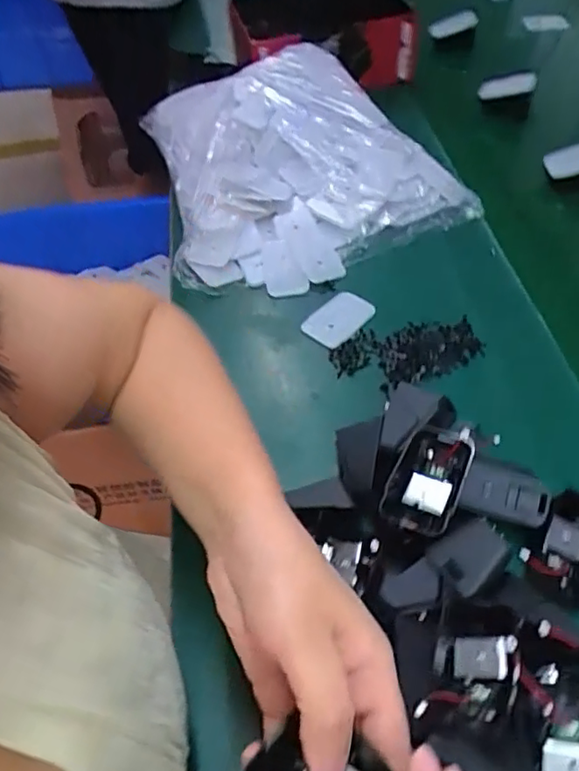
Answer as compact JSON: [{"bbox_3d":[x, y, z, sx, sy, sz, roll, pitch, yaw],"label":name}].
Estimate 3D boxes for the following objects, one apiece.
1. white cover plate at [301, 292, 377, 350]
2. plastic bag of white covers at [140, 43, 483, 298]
[{"bbox_3d":[0.048,-0.064,0.566,0.048,0.010,0.067,34,61,28],"label":"white cover plate"},{"bbox_3d":[-0.013,-0.262,0.679,0.313,0.097,0.326,-24,52,-14],"label":"plastic bag of white covers"}]

